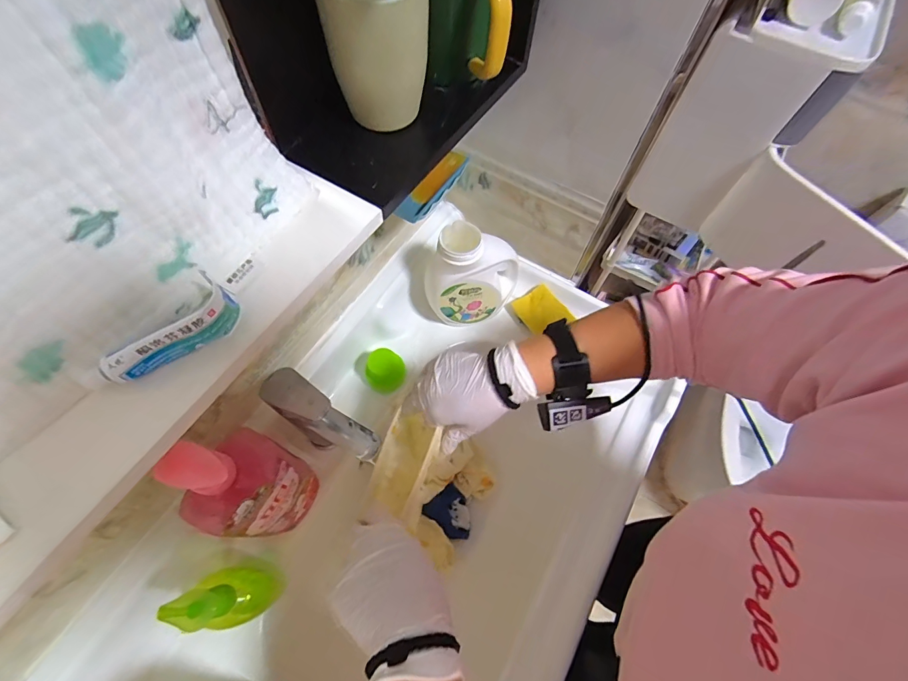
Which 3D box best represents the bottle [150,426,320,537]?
[{"bbox_3d":[-0.205,0.158,0.423,0.055,0.255,0.092,35,67,17],"label":"bottle"}]

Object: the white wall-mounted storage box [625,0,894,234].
[{"bbox_3d":[0.312,-0.255,0.448,0.126,0.225,0.145,29,65,15],"label":"white wall-mounted storage box"}]

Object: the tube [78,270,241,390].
[{"bbox_3d":[-0.173,-0.004,0.250,0.040,0.025,0.090,27,65,14],"label":"tube"}]

